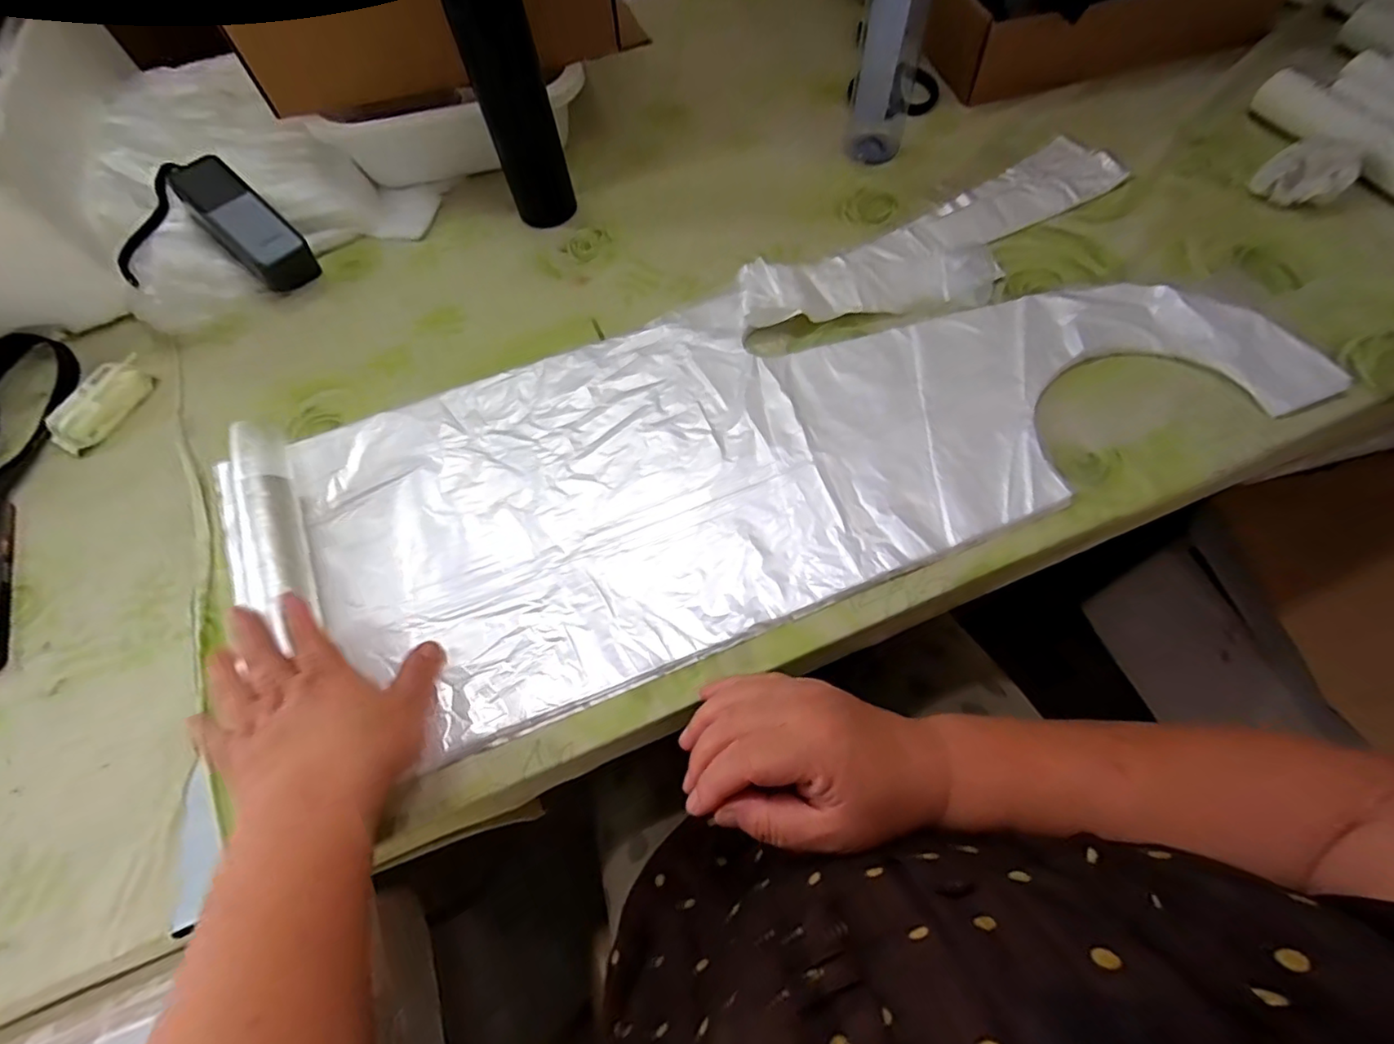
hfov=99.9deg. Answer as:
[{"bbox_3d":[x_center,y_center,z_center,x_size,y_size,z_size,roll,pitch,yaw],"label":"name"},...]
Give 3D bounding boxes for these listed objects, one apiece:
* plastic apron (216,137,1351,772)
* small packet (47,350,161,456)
[{"bbox_3d":[0.048,-0.080,0.472,0.824,0.038,0.299,-22,66,-5],"label":"plastic apron"},{"bbox_3d":[-0.551,-0.111,0.540,0.052,0.016,0.098,20,69,12],"label":"small packet"}]

